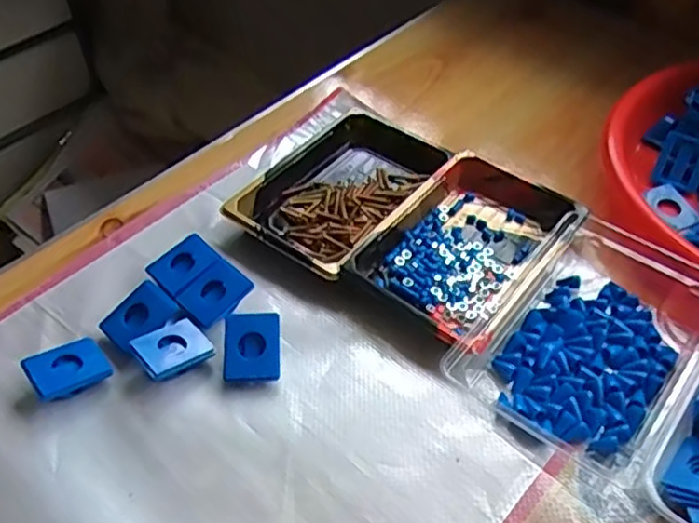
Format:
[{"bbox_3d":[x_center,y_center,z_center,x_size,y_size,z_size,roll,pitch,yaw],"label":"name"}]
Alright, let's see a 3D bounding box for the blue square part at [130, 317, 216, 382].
[{"bbox_3d":[-0.110,0.054,0.416,0.043,0.005,0.034,-25,60,-37],"label":"blue square part"}]

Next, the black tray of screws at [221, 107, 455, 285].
[{"bbox_3d":[-0.006,-0.057,0.518,0.107,0.023,0.160,29,53,25],"label":"black tray of screws"}]

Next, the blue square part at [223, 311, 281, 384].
[{"bbox_3d":[-0.061,0.053,0.417,0.034,0.007,0.044,-4,67,0],"label":"blue square part"}]

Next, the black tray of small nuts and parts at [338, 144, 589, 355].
[{"bbox_3d":[0.084,-0.015,0.473,0.108,0.030,0.167,30,54,25],"label":"black tray of small nuts and parts"}]

